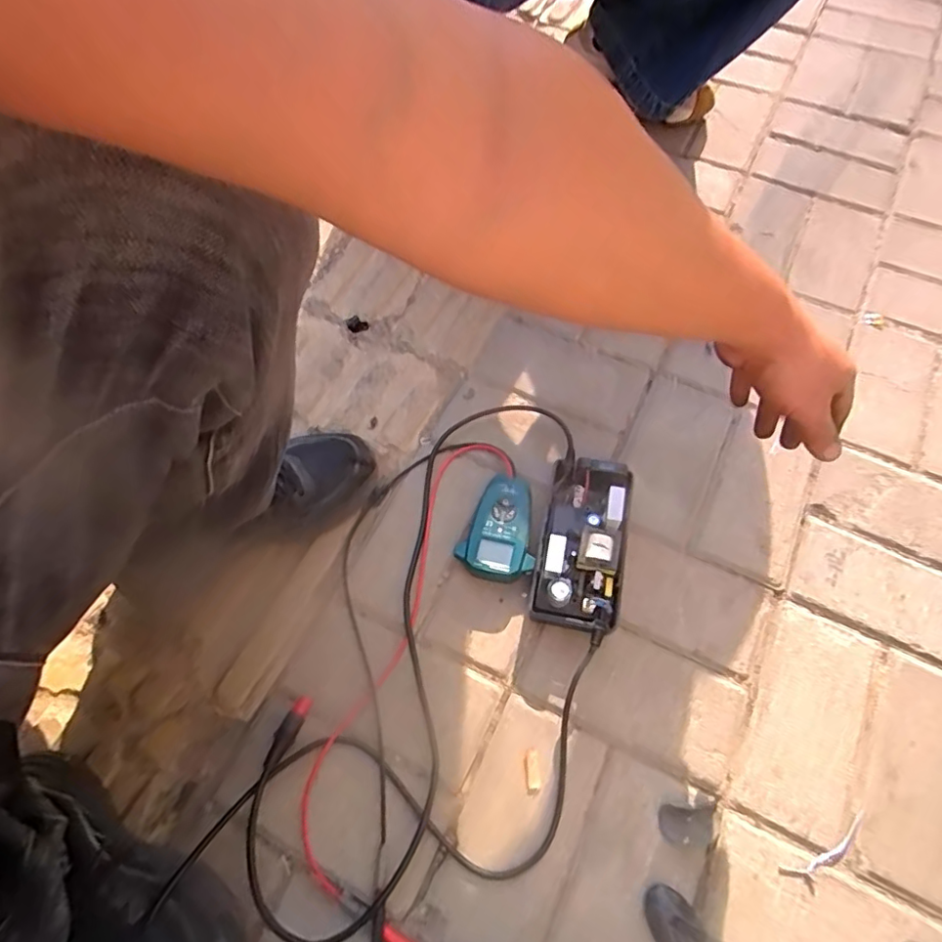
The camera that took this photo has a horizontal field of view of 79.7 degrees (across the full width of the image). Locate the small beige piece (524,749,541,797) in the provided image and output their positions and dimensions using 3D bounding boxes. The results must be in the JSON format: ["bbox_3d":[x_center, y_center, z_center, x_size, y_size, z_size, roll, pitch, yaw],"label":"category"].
[{"bbox_3d":[0.054,0.263,0.492,0.013,0.004,0.035,-3,64,1],"label":"small beige piece"}]

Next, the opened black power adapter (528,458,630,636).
[{"bbox_3d":[0.109,0.072,0.557,0.084,0.056,0.167,11,66,8],"label":"opened black power adapter"}]

